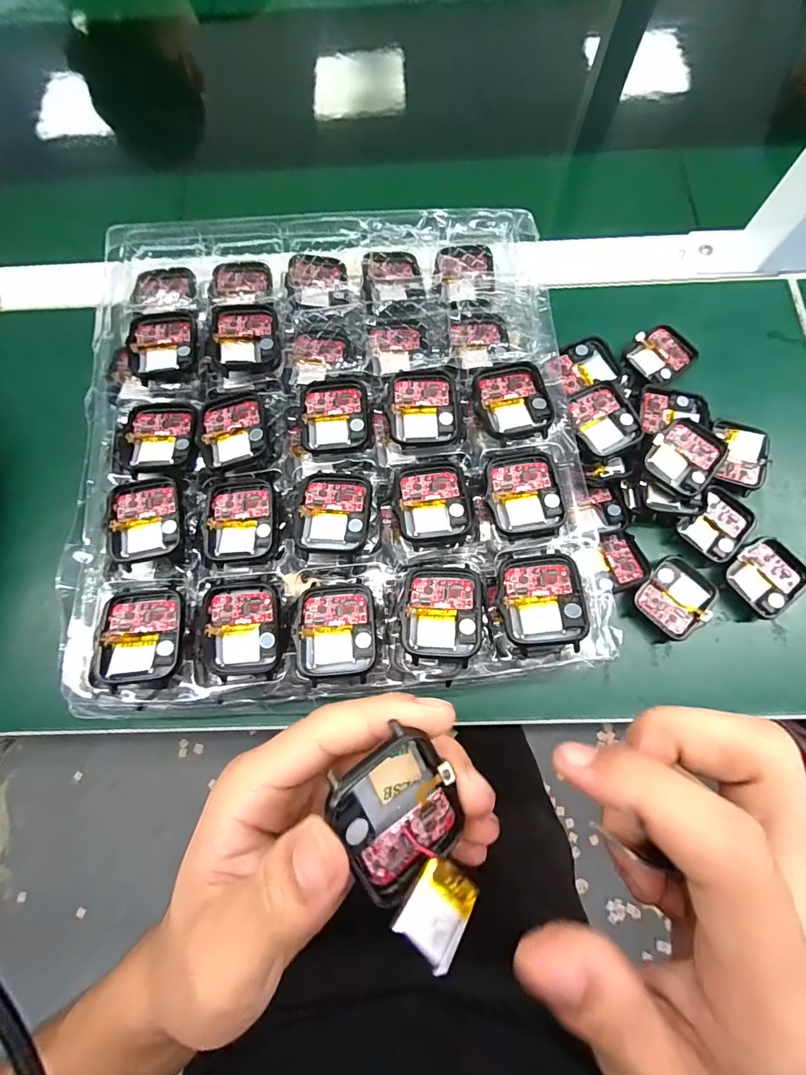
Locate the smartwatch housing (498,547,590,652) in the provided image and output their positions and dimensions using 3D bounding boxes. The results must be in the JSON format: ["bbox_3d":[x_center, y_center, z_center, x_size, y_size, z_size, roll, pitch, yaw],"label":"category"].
[{"bbox_3d":[0.065,0.028,0.208,0.037,0.016,0.044,4,75,3],"label":"smartwatch housing"}]

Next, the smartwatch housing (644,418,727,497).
[{"bbox_3d":[0.167,-0.049,0.259,0.037,0.005,0.043,38,86,10],"label":"smartwatch housing"}]

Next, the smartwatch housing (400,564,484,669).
[{"bbox_3d":[0.019,0.035,0.209,0.037,0.007,0.045,3,75,3],"label":"smartwatch housing"}]

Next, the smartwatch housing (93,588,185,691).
[{"bbox_3d":[-0.124,0.046,0.209,0.036,0.009,0.044,-3,75,1],"label":"smartwatch housing"}]

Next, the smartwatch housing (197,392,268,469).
[{"bbox_3d":[-0.092,-0.060,0.240,0.036,0.008,0.042,-15,75,-2],"label":"smartwatch housing"}]

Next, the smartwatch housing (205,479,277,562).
[{"bbox_3d":[-0.084,-0.009,0.232,0.036,0.005,0.044,-3,75,1],"label":"smartwatch housing"}]

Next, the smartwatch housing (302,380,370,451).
[{"bbox_3d":[-0.038,-0.069,0.246,0.037,0.005,0.042,-4,75,1],"label":"smartwatch housing"}]

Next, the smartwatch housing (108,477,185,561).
[{"bbox_3d":[-0.132,-0.010,0.227,0.036,0.008,0.043,-6,75,1],"label":"smartwatch housing"}]

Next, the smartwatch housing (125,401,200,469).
[{"bbox_3d":[-0.132,-0.057,0.244,0.040,0.007,0.043,-4,75,1],"label":"smartwatch housing"}]

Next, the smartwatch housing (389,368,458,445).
[{"bbox_3d":[0.012,-0.072,0.246,0.037,0.011,0.042,1,75,2],"label":"smartwatch housing"}]

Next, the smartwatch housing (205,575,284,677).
[{"bbox_3d":[-0.077,0.043,0.215,0.036,0.011,0.044,-3,75,1],"label":"smartwatch housing"}]

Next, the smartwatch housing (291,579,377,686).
[{"bbox_3d":[-0.032,0.044,0.209,0.037,0.006,0.044,-6,75,0],"label":"smartwatch housing"}]

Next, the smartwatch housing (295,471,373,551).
[{"bbox_3d":[-0.034,-0.014,0.226,0.036,0.009,0.042,5,75,4],"label":"smartwatch housing"}]

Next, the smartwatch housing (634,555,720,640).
[{"bbox_3d":[0.160,0.034,0.259,0.037,0.010,0.042,38,79,11],"label":"smartwatch housing"}]

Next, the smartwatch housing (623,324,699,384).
[{"bbox_3d":[0.174,-0.123,0.301,0.041,0.013,0.036,-34,76,-7],"label":"smartwatch housing"}]

